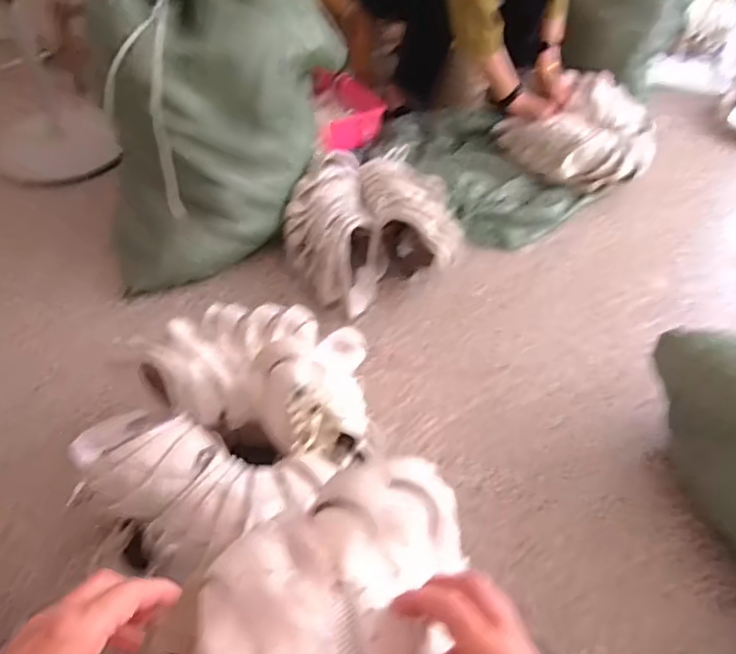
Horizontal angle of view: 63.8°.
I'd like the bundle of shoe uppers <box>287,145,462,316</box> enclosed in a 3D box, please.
[{"bbox_3d":[0.022,-0.236,1.349,0.406,0.135,0.376,-15,49,-16],"label":"bundle of shoe uppers"}]

